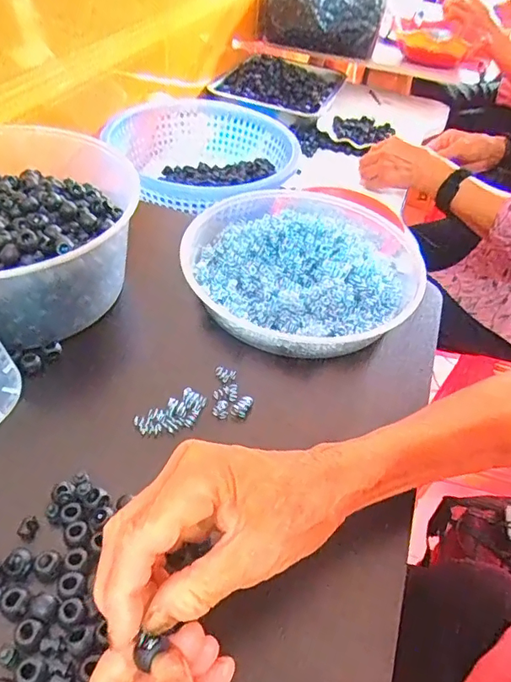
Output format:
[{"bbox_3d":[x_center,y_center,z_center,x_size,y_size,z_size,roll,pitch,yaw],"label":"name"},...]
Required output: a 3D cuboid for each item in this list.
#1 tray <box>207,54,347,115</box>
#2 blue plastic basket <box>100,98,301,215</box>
[{"bbox_3d":[0.048,-0.539,1.011,0.232,0.048,0.267,21,48,13],"label":"tray"},{"bbox_3d":[-0.075,-0.253,0.709,0.247,0.098,0.273,-26,55,-28],"label":"blue plastic basket"}]

